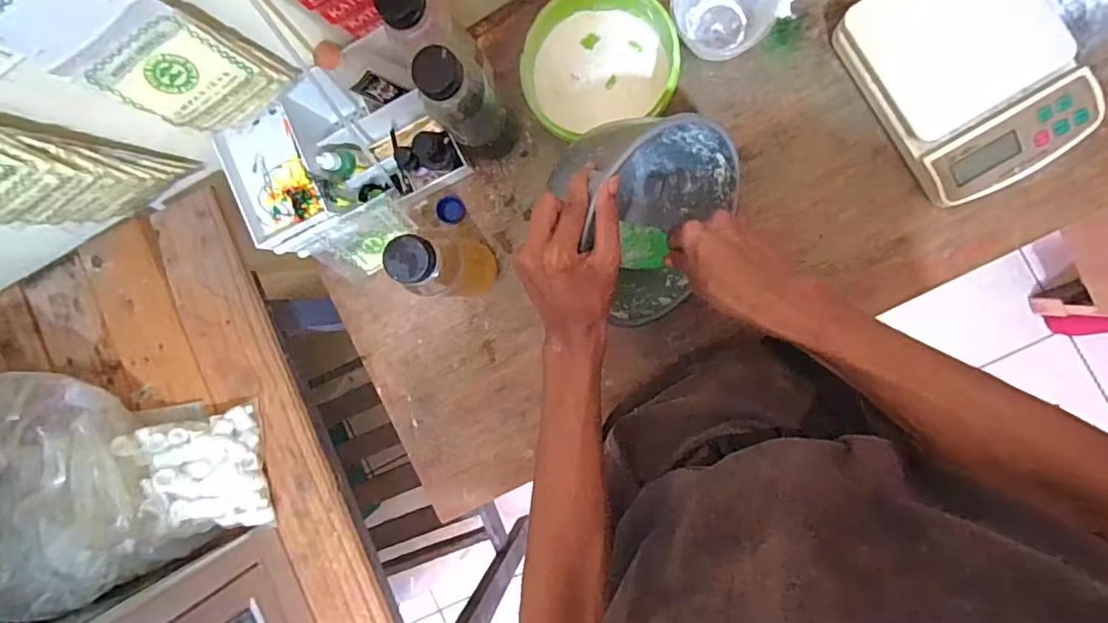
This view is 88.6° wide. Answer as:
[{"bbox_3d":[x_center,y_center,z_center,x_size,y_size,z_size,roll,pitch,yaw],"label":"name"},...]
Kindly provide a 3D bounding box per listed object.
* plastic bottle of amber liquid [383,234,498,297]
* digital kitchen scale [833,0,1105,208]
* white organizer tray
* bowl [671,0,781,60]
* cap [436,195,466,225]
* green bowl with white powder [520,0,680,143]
[{"bbox_3d":[-0.100,-0.045,0.557,0.047,0.195,0.060,0,91,10],"label":"plastic bottle of amber liquid"},{"bbox_3d":[0.389,-0.225,0.538,0.154,0.047,0.213,-32,86,9],"label":"digital kitchen scale"},{"bbox_3d":[-0.228,-0.174,0.621,0.222,0.104,0.150,-23,87,10],"label":"white organizer tray"},{"bbox_3d":[0.172,-0.311,0.572,0.088,0.049,0.089,0,91,10],"label":"bowl"},{"bbox_3d":[-0.119,-0.117,0.651,0.033,0.008,0.032,0,91,10],"label":"cap"},{"bbox_3d":[0.046,-0.254,0.588,0.152,0.065,0.137,-11,89,10],"label":"green bowl with white powder"}]

